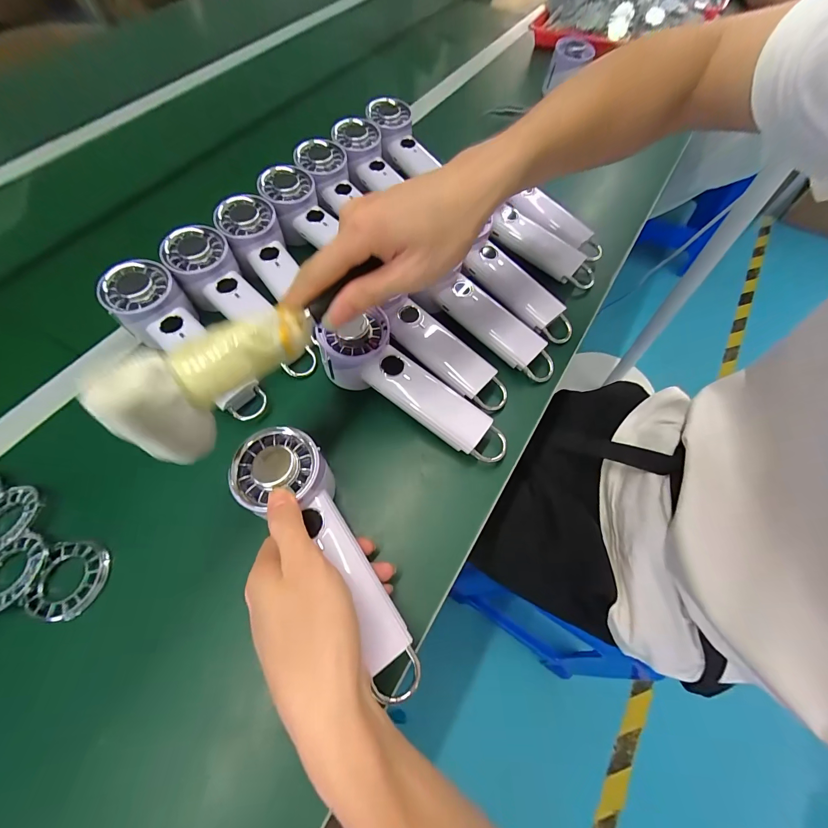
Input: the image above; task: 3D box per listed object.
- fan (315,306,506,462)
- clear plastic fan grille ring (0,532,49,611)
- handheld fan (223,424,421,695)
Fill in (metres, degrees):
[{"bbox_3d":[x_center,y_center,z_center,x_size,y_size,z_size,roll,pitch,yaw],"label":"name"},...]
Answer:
[{"bbox_3d":[-0.002,-0.025,0.321,0.192,0.049,0.063,35,68,2],"label":"fan"},{"bbox_3d":[-0.307,0.119,0.267,0.049,0.008,0.055,-8,62,-3],"label":"clear plastic fan grille ring"},{"bbox_3d":[-0.059,0.094,0.247,0.060,0.034,0.188,-33,75,-15],"label":"handheld fan"}]

